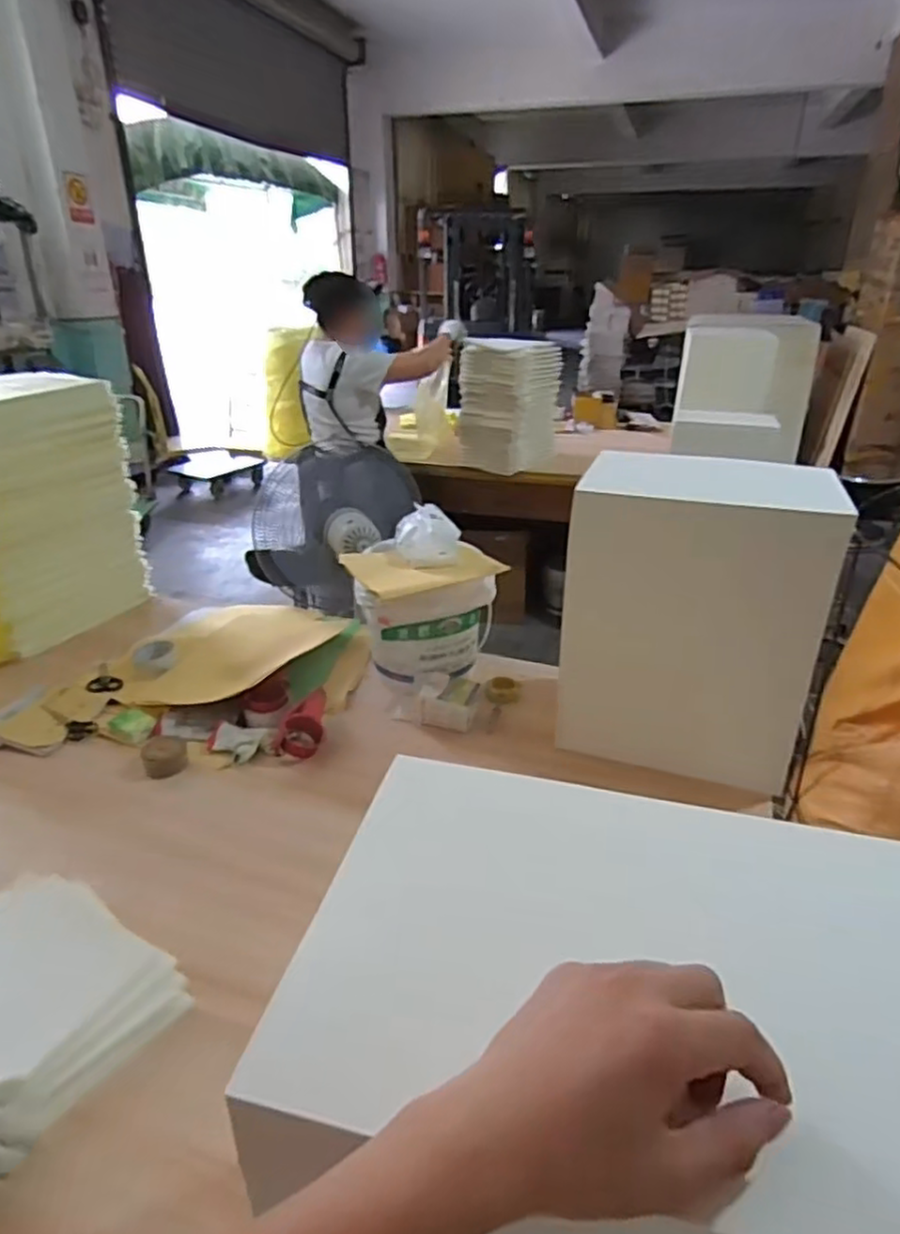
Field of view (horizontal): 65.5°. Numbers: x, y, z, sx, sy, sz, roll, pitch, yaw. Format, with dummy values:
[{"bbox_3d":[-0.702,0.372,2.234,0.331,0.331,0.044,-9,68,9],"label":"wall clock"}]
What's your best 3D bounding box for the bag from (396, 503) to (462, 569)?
[{"bbox_3d":[-0.047,-0.162,1.388,0.119,0.086,0.133,-4,27,-7],"label":"bag"}]

